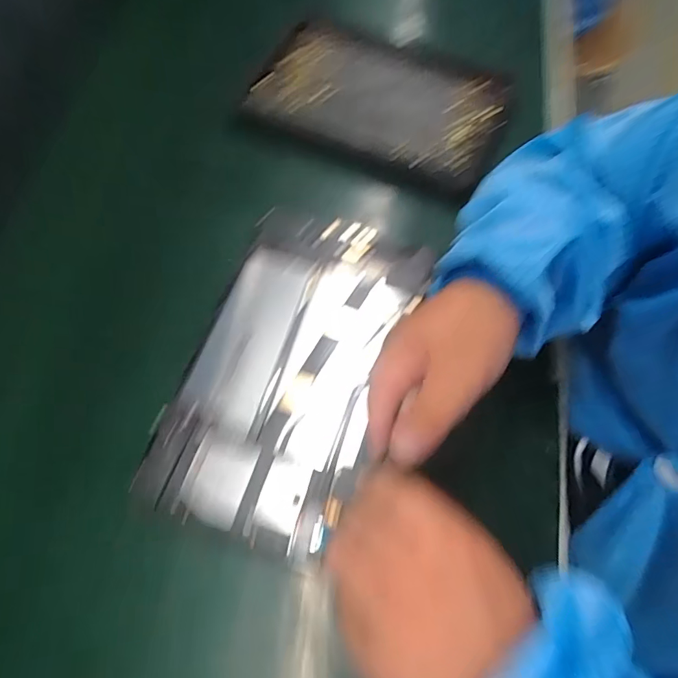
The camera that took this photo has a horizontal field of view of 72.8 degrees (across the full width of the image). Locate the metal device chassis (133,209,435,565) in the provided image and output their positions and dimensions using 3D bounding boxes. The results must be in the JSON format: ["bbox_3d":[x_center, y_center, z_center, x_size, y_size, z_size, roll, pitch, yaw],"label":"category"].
[{"bbox_3d":[-0.035,0.019,0.345,0.142,0.022,0.247,17,69,8],"label":"metal device chassis"}]

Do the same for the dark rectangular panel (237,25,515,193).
[{"bbox_3d":[0.039,-0.242,0.455,0.237,0.023,0.168,19,69,9],"label":"dark rectangular panel"}]

